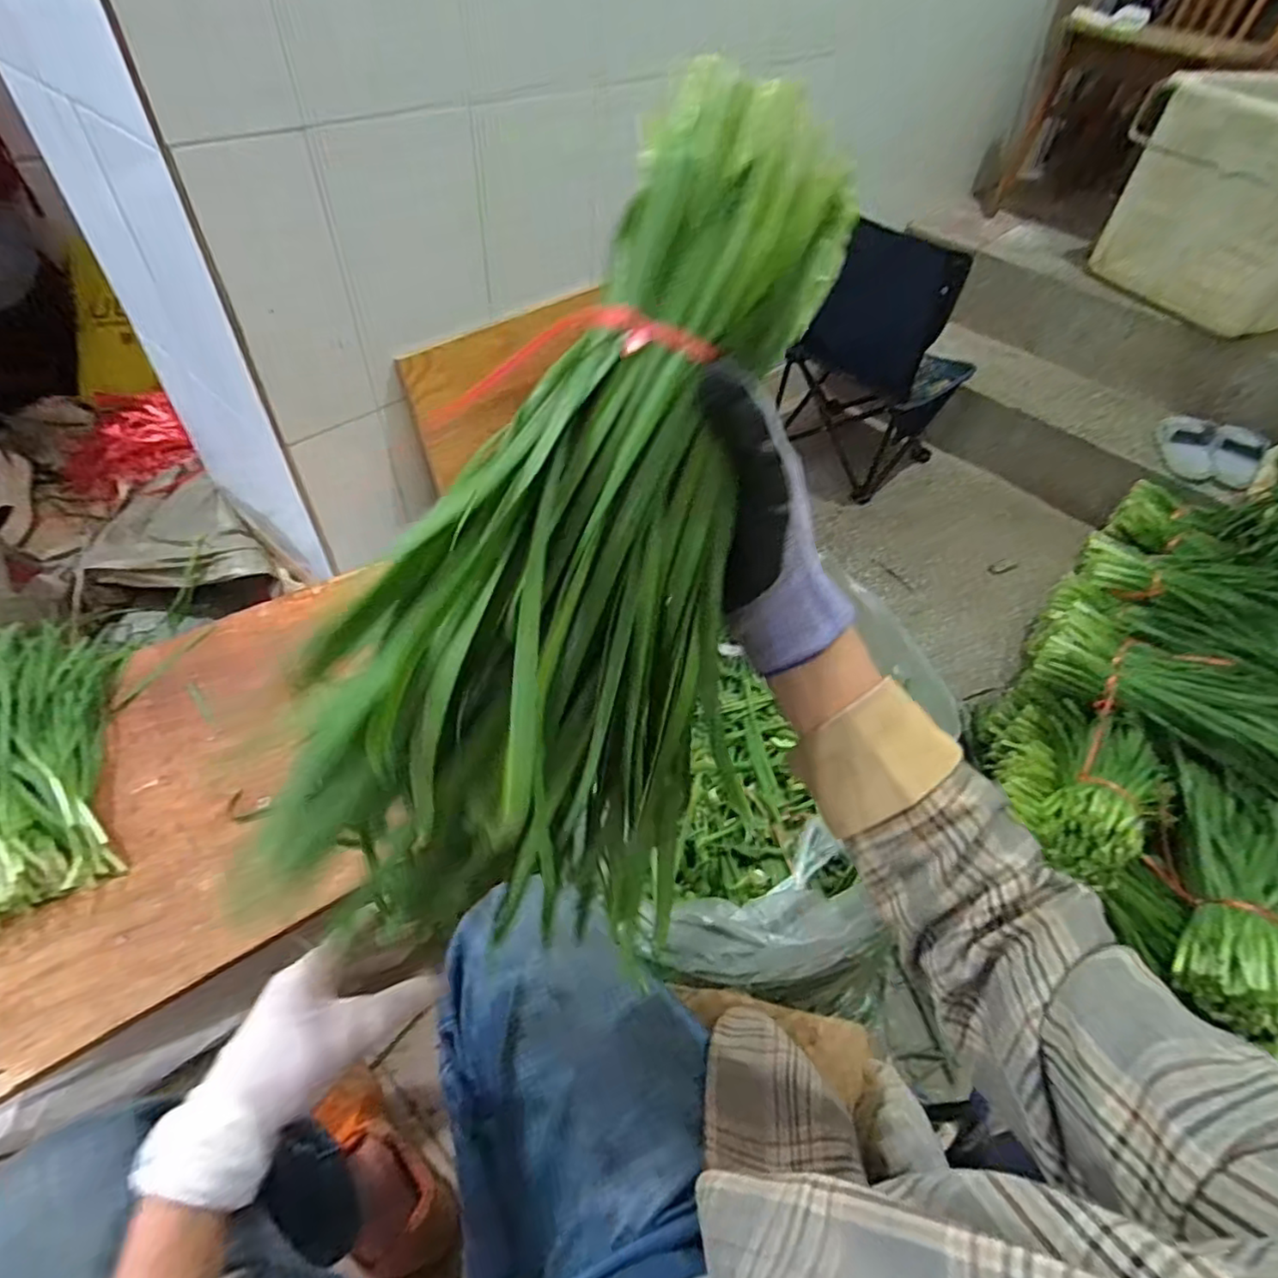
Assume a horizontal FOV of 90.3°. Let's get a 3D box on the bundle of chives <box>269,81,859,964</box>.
[{"bbox_3d":[-0.028,-0.026,0.286,0.174,0.398,0.119,28,11,16],"label":"bundle of chives"}]

